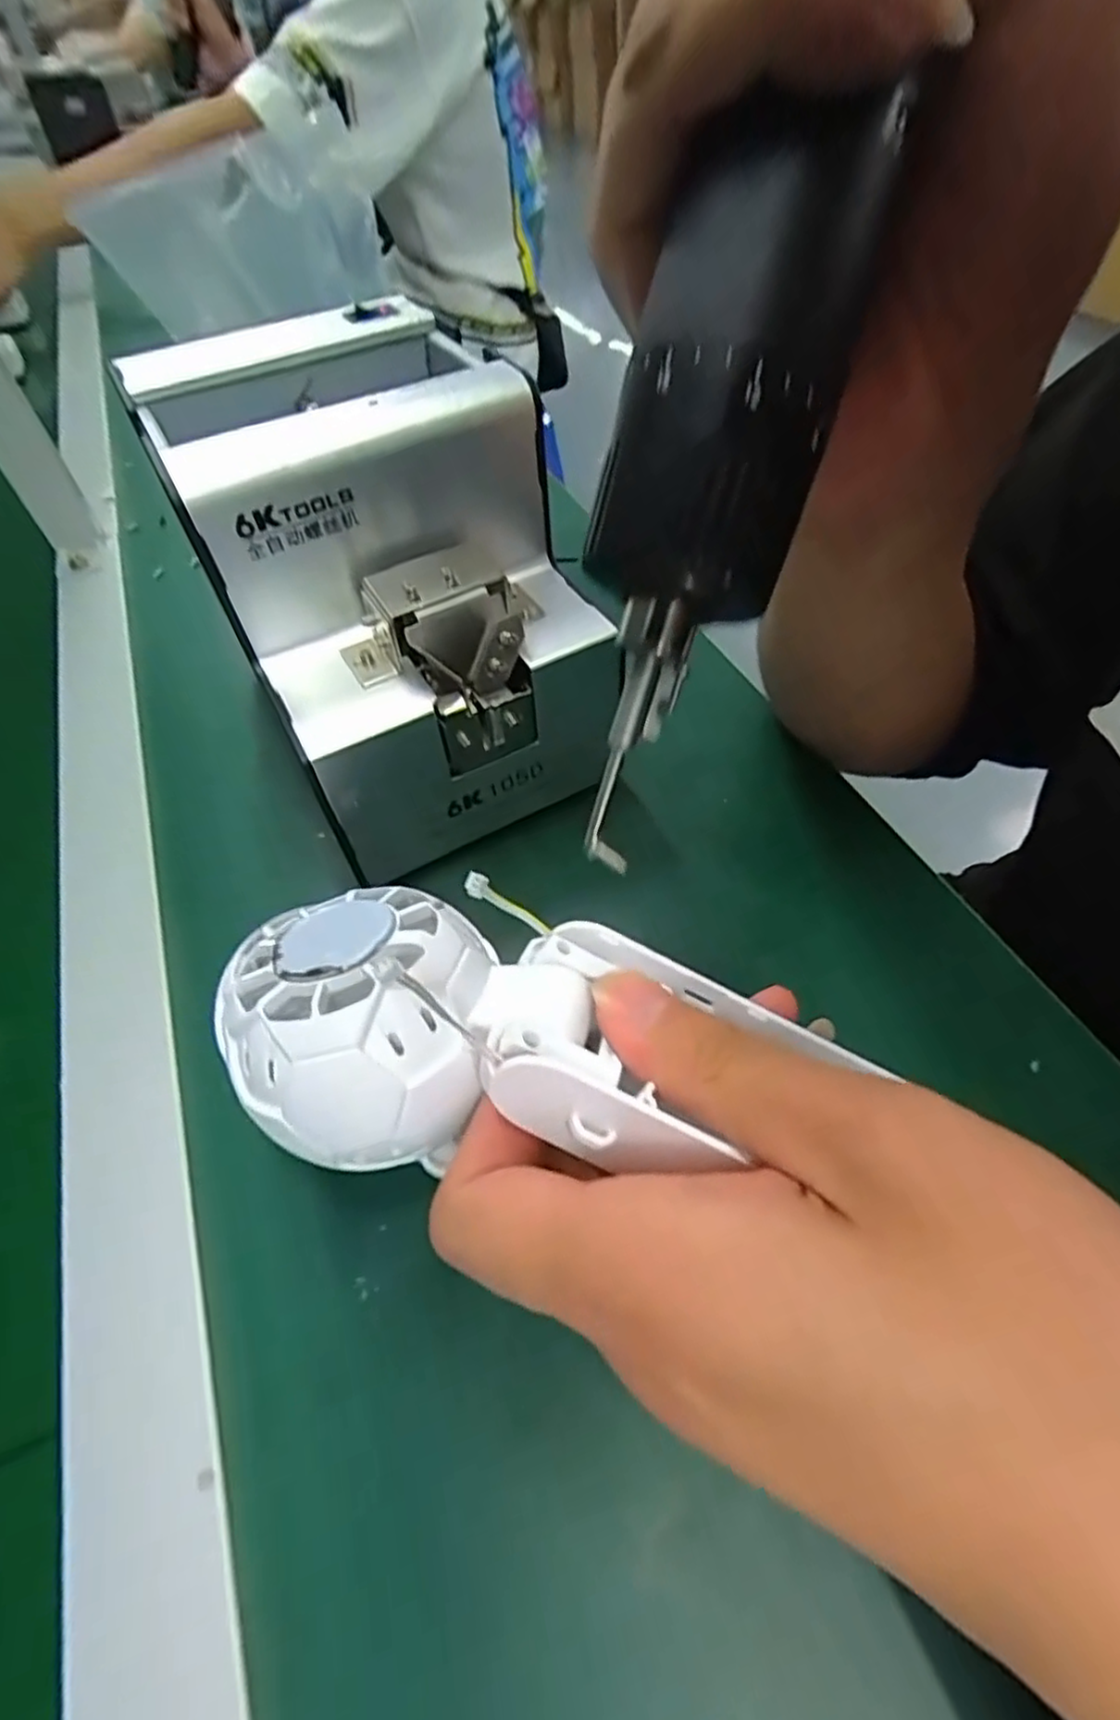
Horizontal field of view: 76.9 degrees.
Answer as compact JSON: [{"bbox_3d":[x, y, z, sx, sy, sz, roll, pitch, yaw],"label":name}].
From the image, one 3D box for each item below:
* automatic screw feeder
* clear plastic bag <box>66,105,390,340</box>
[{"bbox_3d":[-0.070,-0.113,0.292,0.125,0.143,0.177,-26,55,-14],"label":"automatic screw feeder"},{"bbox_3d":[-0.195,-0.382,0.435,0.158,0.026,0.153,-17,11,-1],"label":"clear plastic bag"}]

